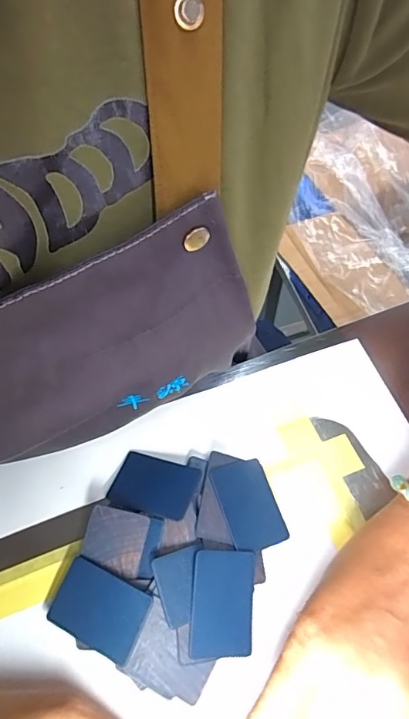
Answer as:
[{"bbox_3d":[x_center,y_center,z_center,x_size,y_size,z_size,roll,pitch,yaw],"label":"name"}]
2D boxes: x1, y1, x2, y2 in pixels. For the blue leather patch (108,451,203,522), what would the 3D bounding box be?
[{"bbox_3d":[-0.031,0.077,0.278,0.050,0.004,0.036,9,46,17],"label":"blue leather patch"}]

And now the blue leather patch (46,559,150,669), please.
[{"bbox_3d":[-0.057,0.133,0.244,0.051,0.004,0.035,21,70,19],"label":"blue leather patch"}]

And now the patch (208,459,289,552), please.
[{"bbox_3d":[0.026,0.087,0.273,0.035,0.004,0.050,-12,66,-21],"label":"patch"}]

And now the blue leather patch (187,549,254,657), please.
[{"bbox_3d":[0.010,0.131,0.246,0.035,0.004,0.051,10,70,-16],"label":"blue leather patch"}]

